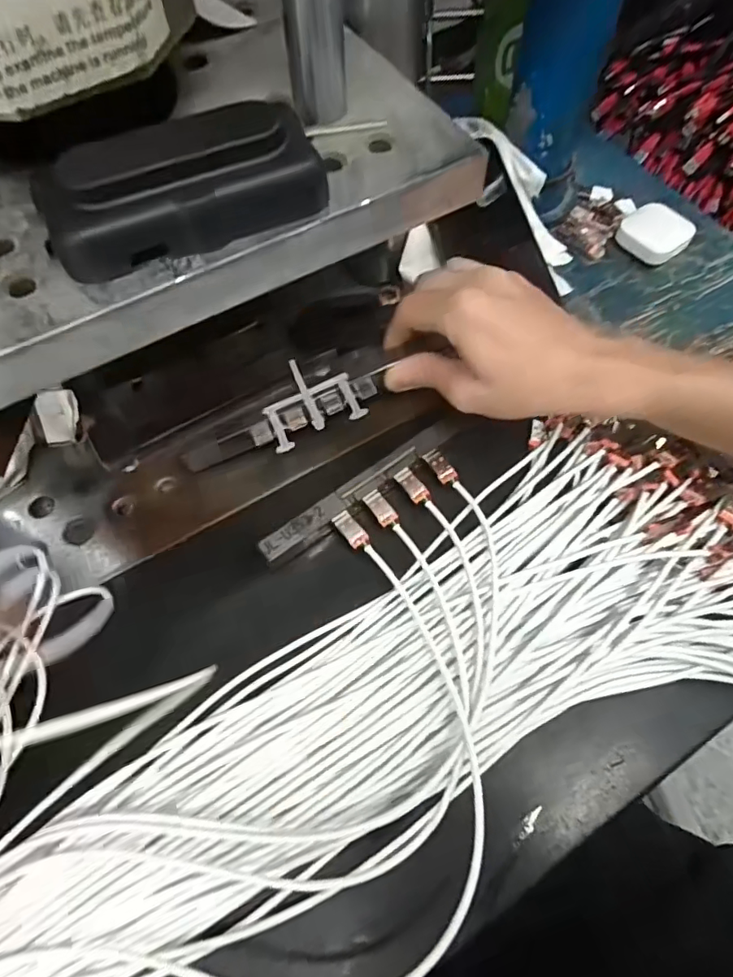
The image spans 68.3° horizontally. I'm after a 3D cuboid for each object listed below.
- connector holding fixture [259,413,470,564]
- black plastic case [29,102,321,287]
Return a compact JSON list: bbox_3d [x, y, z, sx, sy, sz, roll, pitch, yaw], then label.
[{"bbox_3d":[0.005,-0.005,0.345,0.164,0.010,0.020,-36,68,-15],"label":"connector holding fixture"},{"bbox_3d":[-0.067,-0.112,0.202,0.101,0.027,0.039,-25,66,-11],"label":"black plastic case"}]

